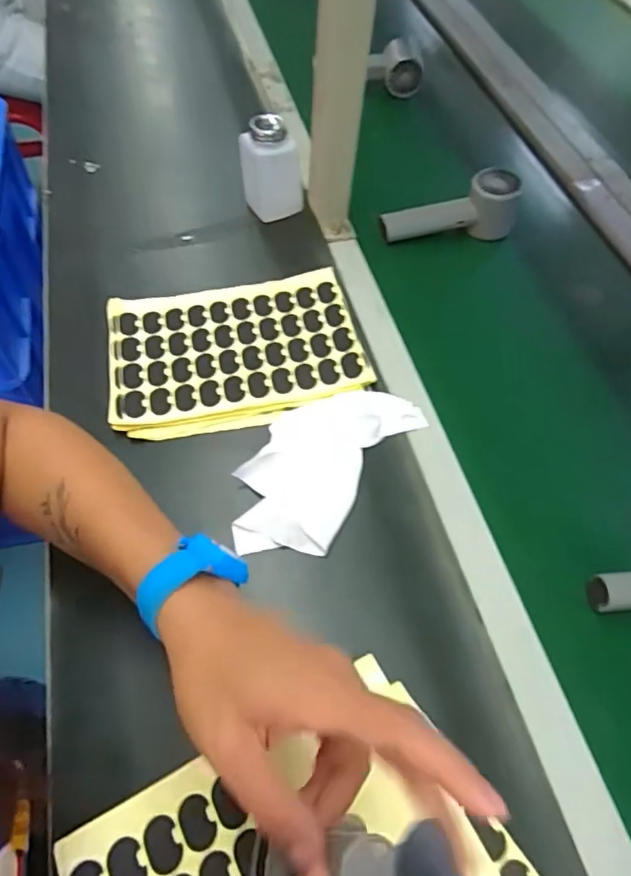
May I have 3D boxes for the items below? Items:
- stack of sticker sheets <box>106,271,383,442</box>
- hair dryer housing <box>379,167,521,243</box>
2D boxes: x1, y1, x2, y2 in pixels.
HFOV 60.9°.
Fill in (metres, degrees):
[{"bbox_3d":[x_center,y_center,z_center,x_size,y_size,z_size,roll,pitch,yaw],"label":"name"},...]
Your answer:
[{"bbox_3d":[-0.075,-0.084,0.506,0.230,0.010,0.159,-8,60,-6],"label":"stack of sticker sheets"},{"bbox_3d":[0.152,-0.257,0.600,0.154,0.045,0.052,-11,61,-11],"label":"hair dryer housing"}]

